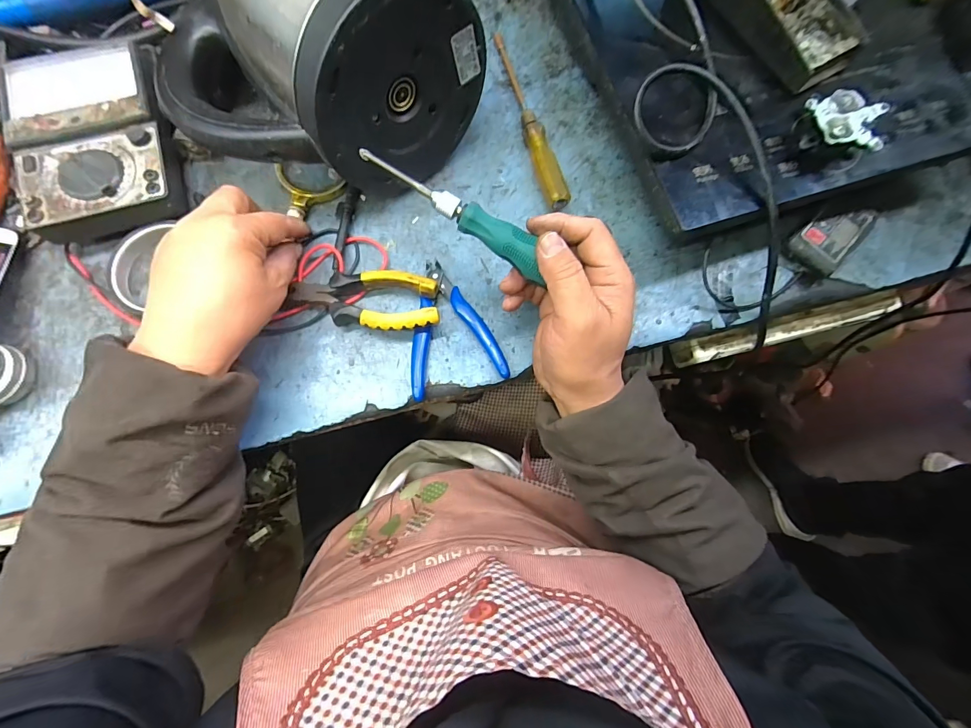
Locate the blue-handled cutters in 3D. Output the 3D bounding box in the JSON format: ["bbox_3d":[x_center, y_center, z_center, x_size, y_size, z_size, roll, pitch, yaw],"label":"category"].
[{"bbox_3d":[-0.034,-0.035,0.357,0.078,0.014,0.117,-15,77,-5],"label":"blue-handled cutters"}]

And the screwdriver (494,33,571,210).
[{"bbox_3d":[0.038,-0.240,0.404,0.019,0.024,0.210,-15,77,-5],"label":"screwdriver"}]

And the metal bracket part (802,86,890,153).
[{"bbox_3d":[0.278,-0.188,0.333,0.058,0.026,0.048,17,77,3],"label":"metal bracket part"}]

